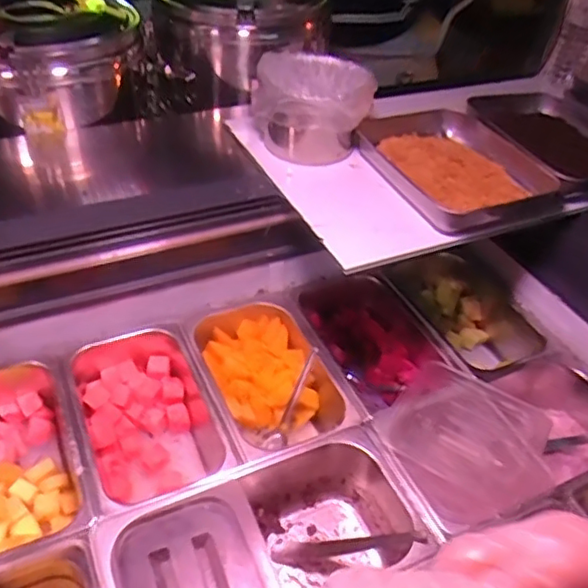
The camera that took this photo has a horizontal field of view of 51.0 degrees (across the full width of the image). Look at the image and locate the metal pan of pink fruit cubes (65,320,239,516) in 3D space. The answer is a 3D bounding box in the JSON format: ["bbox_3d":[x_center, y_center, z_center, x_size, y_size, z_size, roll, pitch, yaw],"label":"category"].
[{"bbox_3d":[-0.189,0.168,0.795,0.162,0.101,0.269,-17,43,-22],"label":"metal pan of pink fruit cubes"}]

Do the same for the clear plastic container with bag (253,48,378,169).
[{"bbox_3d":[0.031,-0.268,0.901,0.132,0.128,0.144,33,48,32],"label":"clear plastic container with bag"}]

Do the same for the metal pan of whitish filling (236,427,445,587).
[{"bbox_3d":[0.040,0.265,0.708,0.168,0.111,0.147,-14,42,-20],"label":"metal pan of whitish filling"}]

